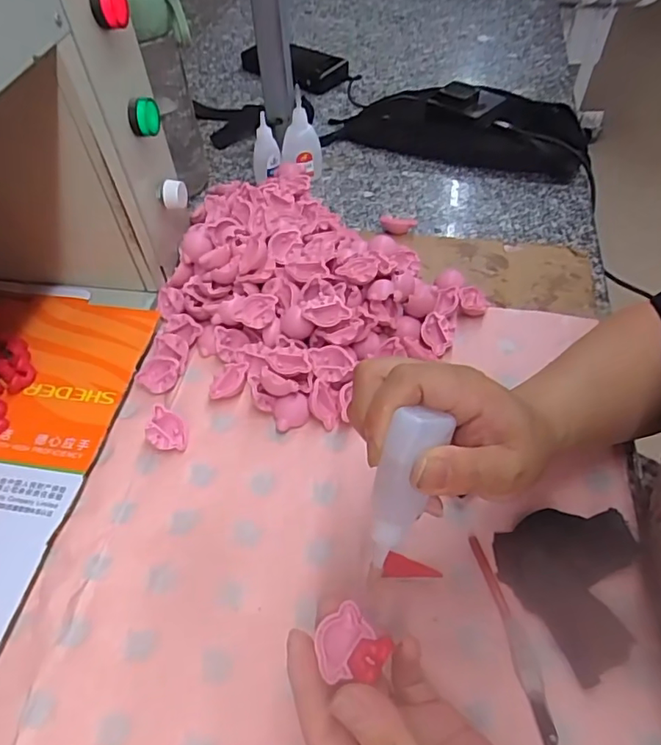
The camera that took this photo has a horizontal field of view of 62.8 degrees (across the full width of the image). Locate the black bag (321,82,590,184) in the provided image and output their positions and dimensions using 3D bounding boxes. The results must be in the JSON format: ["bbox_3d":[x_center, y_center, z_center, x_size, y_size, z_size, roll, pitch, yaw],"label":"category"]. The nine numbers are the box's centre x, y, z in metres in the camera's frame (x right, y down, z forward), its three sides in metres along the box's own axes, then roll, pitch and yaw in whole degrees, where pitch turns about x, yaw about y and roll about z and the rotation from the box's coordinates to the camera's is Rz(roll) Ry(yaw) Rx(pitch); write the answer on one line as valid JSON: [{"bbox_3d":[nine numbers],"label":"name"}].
[{"bbox_3d":[0.155,-0.312,0.674,0.318,0.048,0.144,13,56,8],"label":"black bag"}]

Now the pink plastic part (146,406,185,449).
[{"bbox_3d":[-0.123,0.043,0.404,0.026,0.019,0.029,-6,52,-6],"label":"pink plastic part"}]

